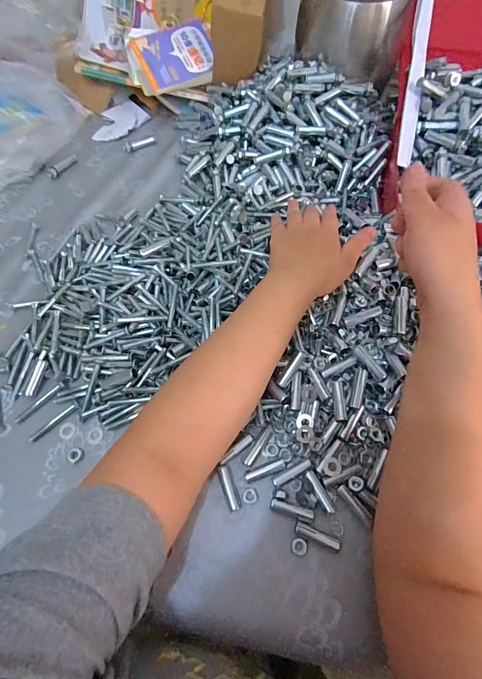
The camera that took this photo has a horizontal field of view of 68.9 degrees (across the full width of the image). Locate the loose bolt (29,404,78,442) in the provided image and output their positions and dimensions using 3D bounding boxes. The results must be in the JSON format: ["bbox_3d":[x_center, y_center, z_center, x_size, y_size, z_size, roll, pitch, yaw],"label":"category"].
[{"bbox_3d":[-0.189,0.083,0.353,0.052,0.004,0.008,-38,68,-18],"label":"loose bolt"}]

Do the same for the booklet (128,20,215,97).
[{"bbox_3d":[-0.110,-0.456,0.569,0.129,0.024,0.102,-20,90,-11],"label":"booklet"}]

